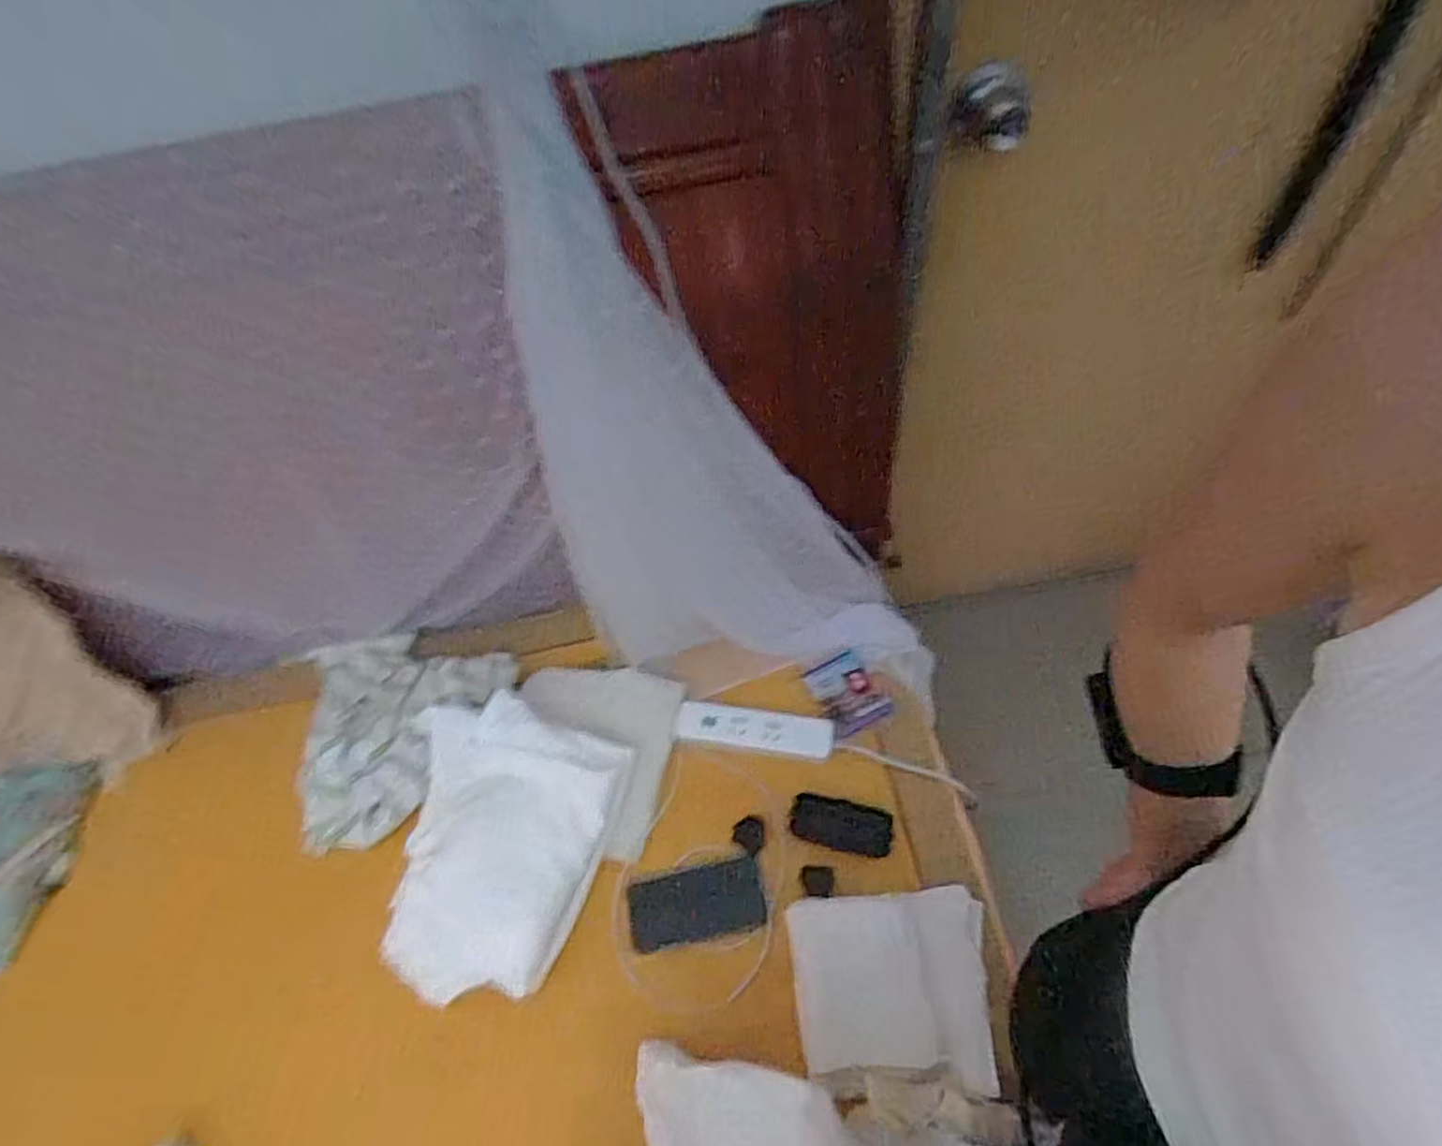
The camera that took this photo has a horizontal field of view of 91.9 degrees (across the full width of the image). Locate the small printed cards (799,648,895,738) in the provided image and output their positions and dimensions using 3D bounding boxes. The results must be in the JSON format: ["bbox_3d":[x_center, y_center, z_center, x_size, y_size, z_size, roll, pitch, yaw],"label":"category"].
[{"bbox_3d":[0.155,0.147,0.861,0.076,0.009,0.095,-27,60,-6],"label":"small printed cards"}]

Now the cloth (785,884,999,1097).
[{"bbox_3d":[0.167,0.397,0.675,0.185,0.034,0.159,-8,54,3],"label":"cloth"}]

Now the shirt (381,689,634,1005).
[{"bbox_3d":[-0.253,0.295,0.769,0.234,0.045,0.306,12,61,12],"label":"shirt"}]

